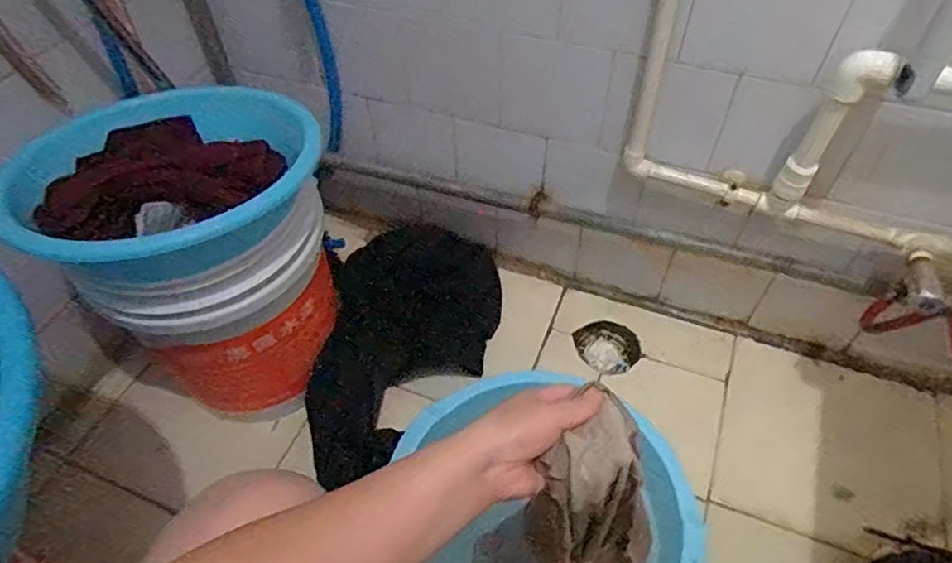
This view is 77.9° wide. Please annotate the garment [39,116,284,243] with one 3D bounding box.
[{"bbox_3d":[-0.411,-0.130,0.770,0.246,0.115,0.163,10,52,9],"label":"garment"}]

